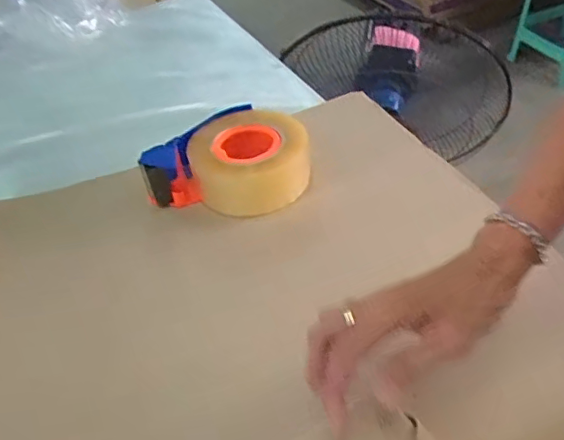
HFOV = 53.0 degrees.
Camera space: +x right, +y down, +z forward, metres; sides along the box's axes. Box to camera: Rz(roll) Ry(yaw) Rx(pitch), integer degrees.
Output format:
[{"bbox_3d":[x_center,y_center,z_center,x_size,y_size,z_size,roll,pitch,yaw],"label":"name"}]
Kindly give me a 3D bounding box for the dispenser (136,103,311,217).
[{"bbox_3d":[-0.054,-0.058,0.620,0.180,0.075,0.124,-25,43,-16],"label":"dispenser"}]

